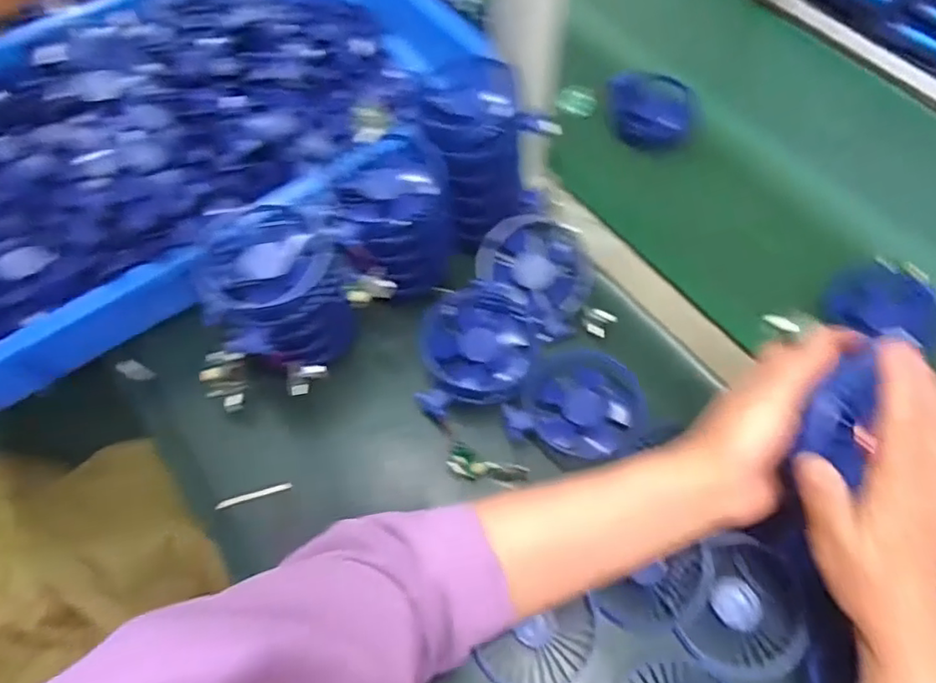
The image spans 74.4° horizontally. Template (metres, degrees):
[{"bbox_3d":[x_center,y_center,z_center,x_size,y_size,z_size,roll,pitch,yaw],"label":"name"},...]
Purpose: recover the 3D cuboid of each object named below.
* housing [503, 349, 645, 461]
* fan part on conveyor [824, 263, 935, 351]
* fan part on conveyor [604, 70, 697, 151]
[{"bbox_3d":[0.090,0.051,0.489,0.091,0.031,0.097,0,60,0],"label":"housing"},{"bbox_3d":[0.375,-0.034,0.550,0.089,0.027,0.078,38,67,19],"label":"fan part on conveyor"},{"bbox_3d":[0.194,-0.249,0.661,0.095,0.047,0.071,20,62,10],"label":"fan part on conveyor"}]

